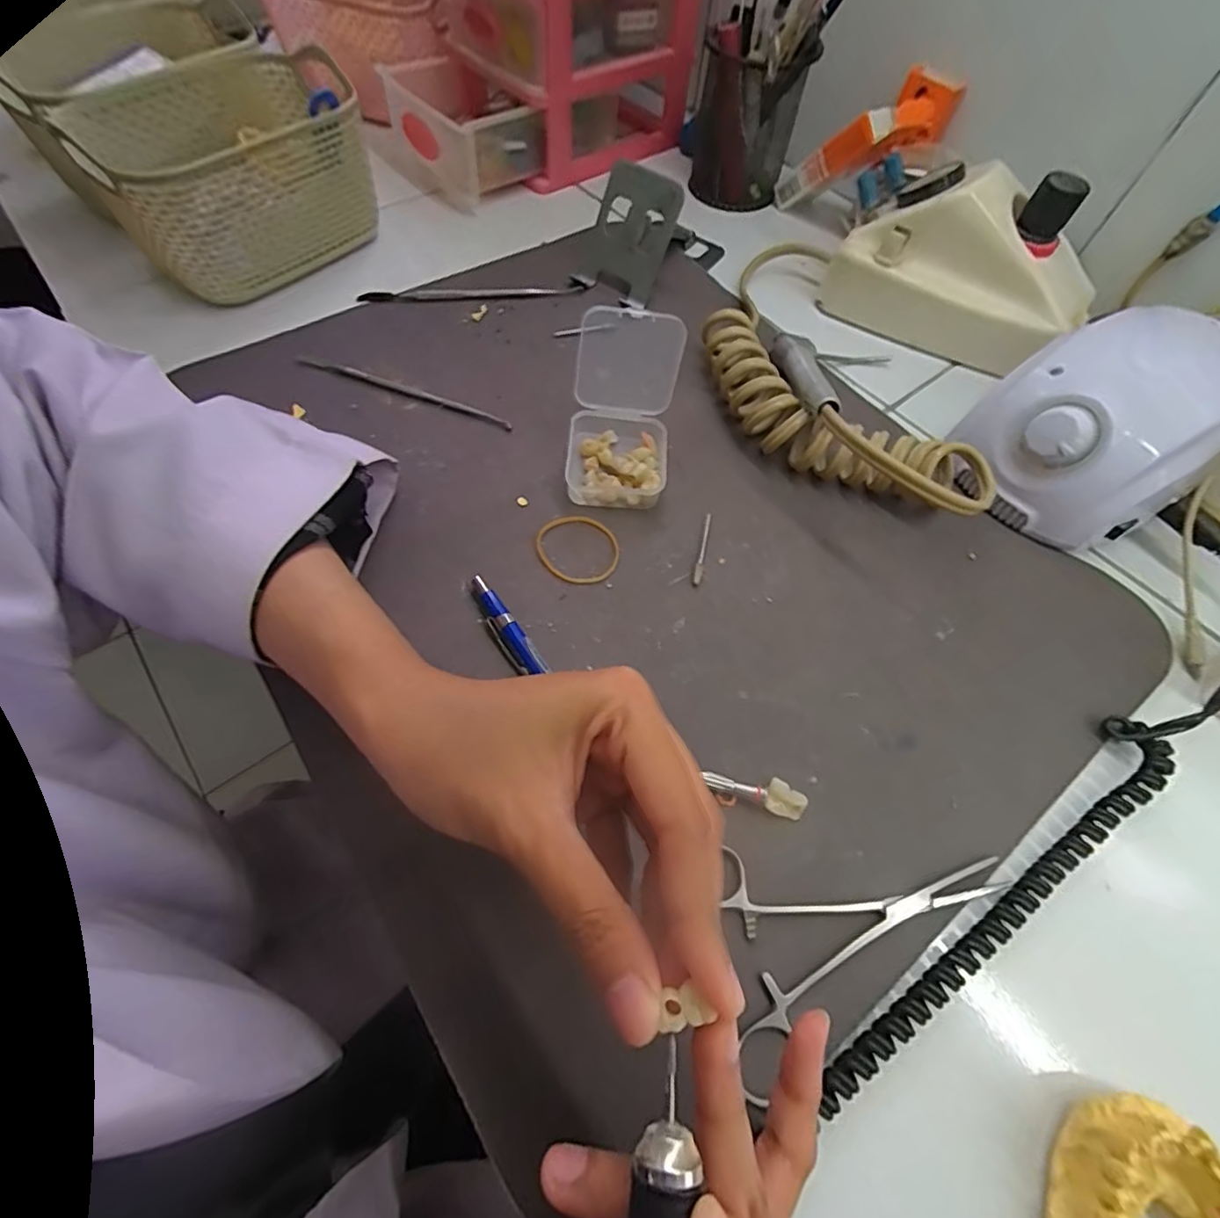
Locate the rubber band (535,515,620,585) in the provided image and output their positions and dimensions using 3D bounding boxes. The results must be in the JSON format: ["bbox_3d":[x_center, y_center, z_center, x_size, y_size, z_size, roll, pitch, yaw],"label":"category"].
[{"bbox_3d":[-0.016,-0.033,0.294,0.043,0.004,0.044,2,61,-3],"label":"rubber band"}]

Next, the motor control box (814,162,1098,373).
[{"bbox_3d":[0.242,-0.234,0.374,0.166,0.088,0.073,23,62,9],"label":"motor control box"}]

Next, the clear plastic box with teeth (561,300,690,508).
[{"bbox_3d":[0.007,-0.110,0.294,0.056,0.075,0.076,7,61,0],"label":"clear plastic box with teeth"}]

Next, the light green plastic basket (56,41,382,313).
[{"bbox_3d":[-0.258,-0.300,0.379,0.159,0.085,0.158,-34,69,-20],"label":"light green plastic basket"}]

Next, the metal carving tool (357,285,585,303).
[{"bbox_3d":[-0.098,-0.227,0.394,0.156,0.008,0.015,-4,62,-6],"label":"metal carving tool"}]

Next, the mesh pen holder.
[{"bbox_3d":[0.115,-0.412,0.462,0.081,0.097,0.079,14,61,3],"label":"mesh pen holder"}]

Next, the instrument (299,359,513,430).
[{"bbox_3d":[-0.127,-0.137,0.341,0.146,0.005,0.009,20,62,7],"label":"instrument"}]

